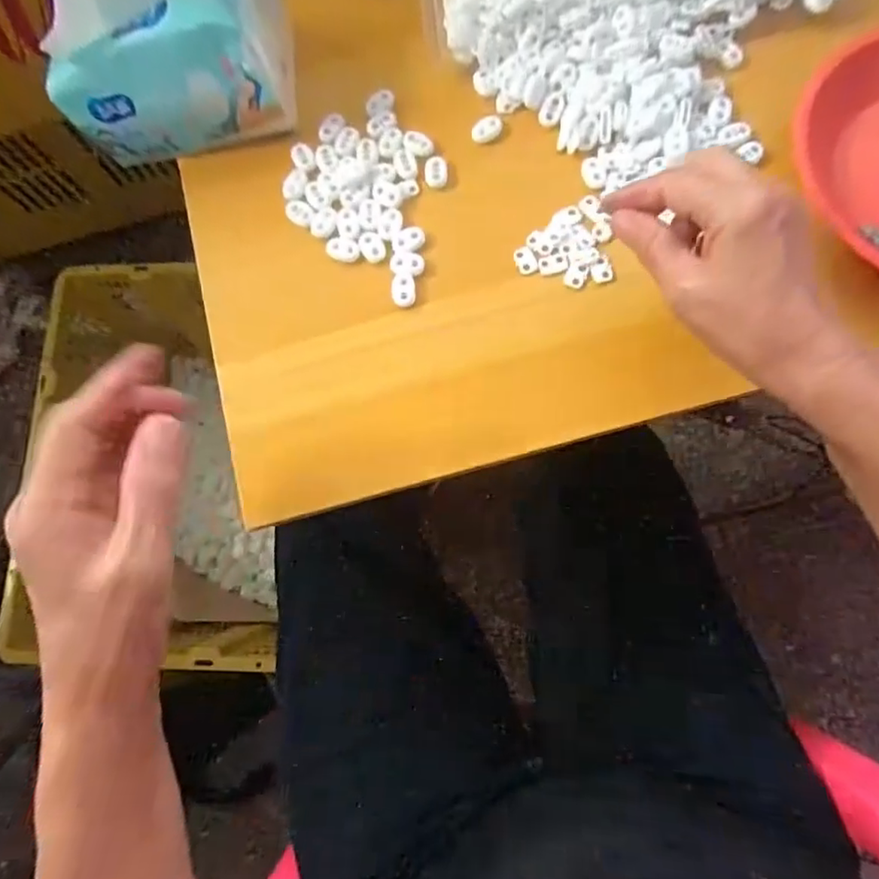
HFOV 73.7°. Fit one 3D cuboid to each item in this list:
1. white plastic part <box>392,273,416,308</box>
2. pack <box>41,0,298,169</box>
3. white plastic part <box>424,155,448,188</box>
[{"bbox_3d":[-0.023,-0.098,0.385,0.016,0.004,0.023,0,77,3],"label":"white plastic part"},{"bbox_3d":[-0.181,-0.256,0.377,0.151,0.101,0.093,-12,82,2],"label":"pack"},{"bbox_3d":[-0.002,-0.186,0.405,0.016,0.004,0.024,-1,77,3],"label":"white plastic part"}]

